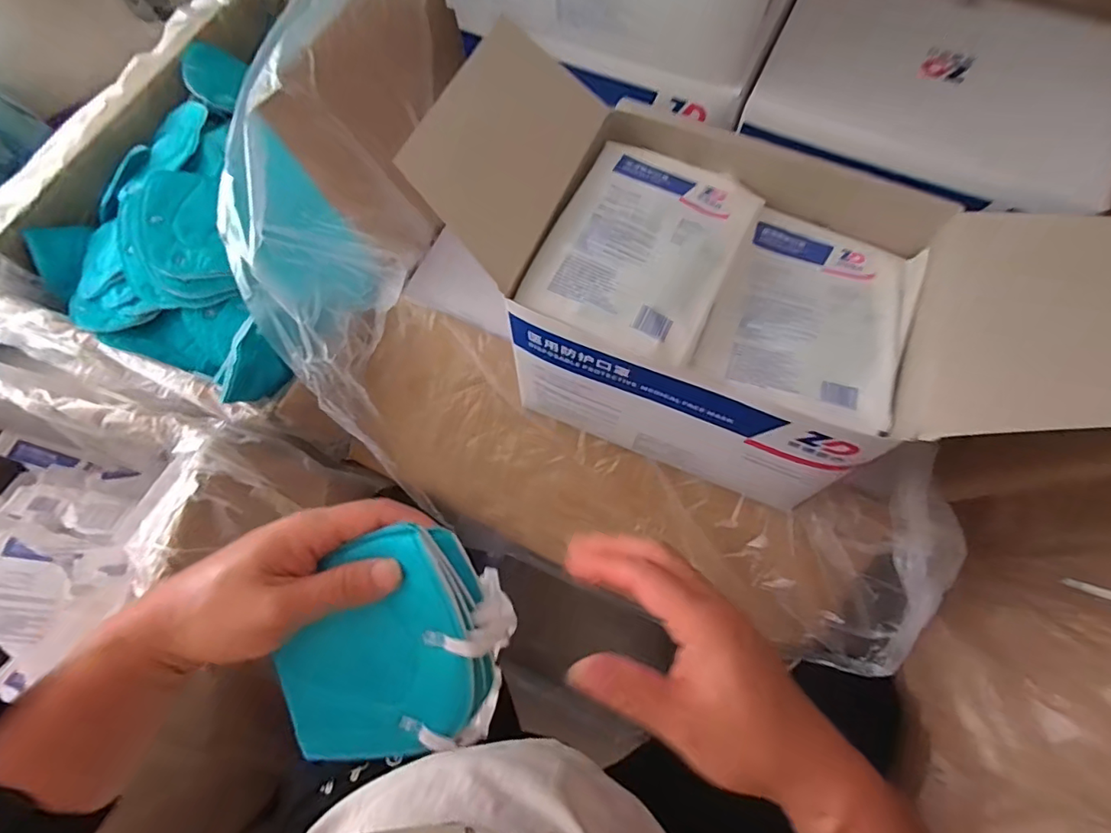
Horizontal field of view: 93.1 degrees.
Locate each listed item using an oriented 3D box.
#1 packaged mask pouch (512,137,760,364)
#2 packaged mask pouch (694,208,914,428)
[{"bbox_3d":[0.063,-0.124,0.375,0.126,0.015,0.173,26,68,7],"label":"packaged mask pouch"},{"bbox_3d":[0.187,-0.079,0.382,0.128,0.023,0.162,23,72,10],"label":"packaged mask pouch"}]

